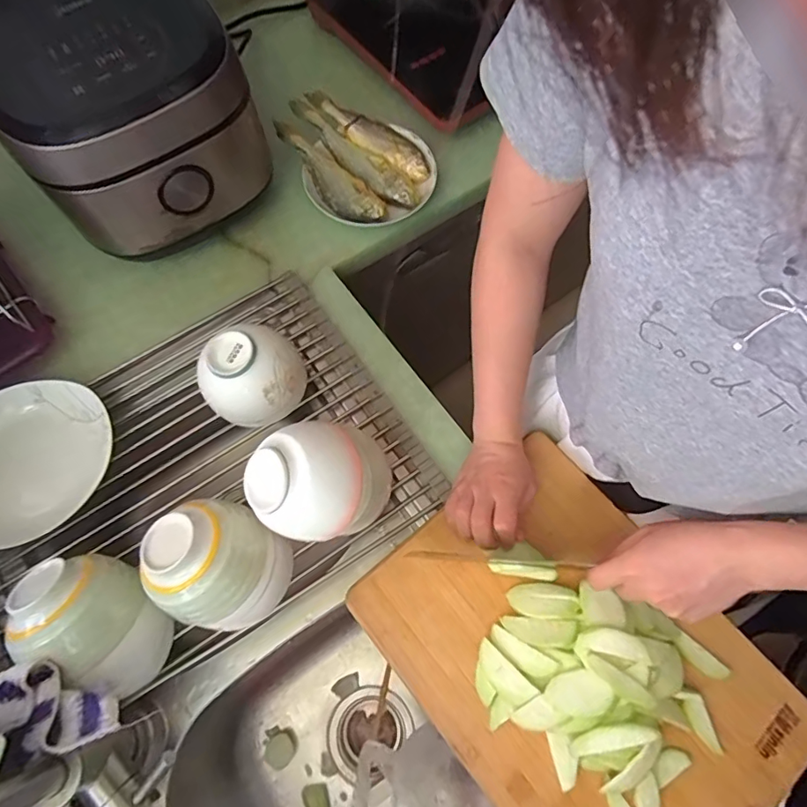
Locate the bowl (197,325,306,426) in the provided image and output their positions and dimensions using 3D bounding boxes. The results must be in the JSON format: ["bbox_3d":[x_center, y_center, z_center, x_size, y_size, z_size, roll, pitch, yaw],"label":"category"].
[{"bbox_3d":[-0.168,-0.031,0.549,0.104,0.084,0.093,-42,74,-15],"label":"bowl"}]

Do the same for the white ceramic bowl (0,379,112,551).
[{"bbox_3d":[-0.399,0.057,0.529,0.176,0.058,0.162,0,69,0],"label":"white ceramic bowl"}]

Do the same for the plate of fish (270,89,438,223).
[{"bbox_3d":[-0.061,-0.338,0.685,0.169,0.045,0.227,-28,71,-10],"label":"plate of fish"}]

